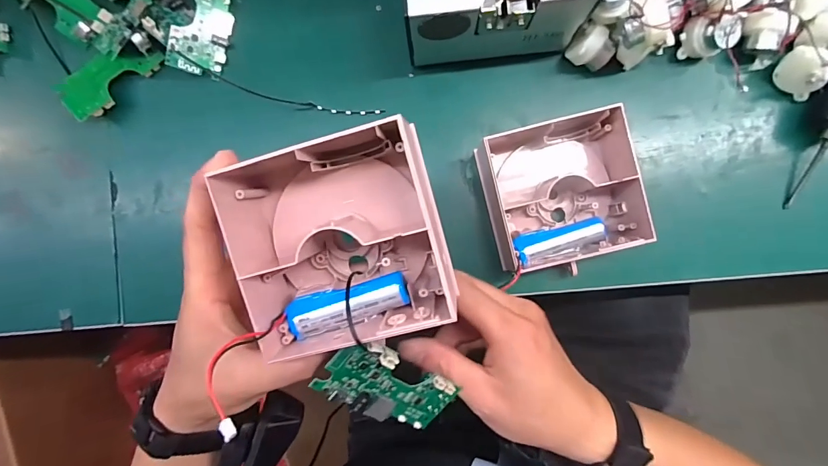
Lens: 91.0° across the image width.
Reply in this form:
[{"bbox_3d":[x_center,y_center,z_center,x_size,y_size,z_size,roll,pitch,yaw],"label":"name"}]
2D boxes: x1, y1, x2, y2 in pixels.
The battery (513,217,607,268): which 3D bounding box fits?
[{"bbox_3d":[0.110,0.007,0.311,0.065,0.019,0.023,-15,87,3],"label":"battery"}]

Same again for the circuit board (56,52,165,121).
[{"bbox_3d":[-0.254,-0.131,0.337,0.038,0.010,0.082,43,78,-3],"label":"circuit board"}]

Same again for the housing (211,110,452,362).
[{"bbox_3d":[-0.038,0.002,0.210,0.101,0.055,0.109,-15,86,2],"label":"housing"}]

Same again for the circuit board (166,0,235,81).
[{"bbox_3d":[-0.172,-0.175,0.332,0.042,0.007,0.087,6,96,-38],"label":"circuit board"}]

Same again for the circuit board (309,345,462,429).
[{"bbox_3d":[-0.012,0.090,0.232,0.084,0.012,0.041,35,90,-29],"label":"circuit board"}]

